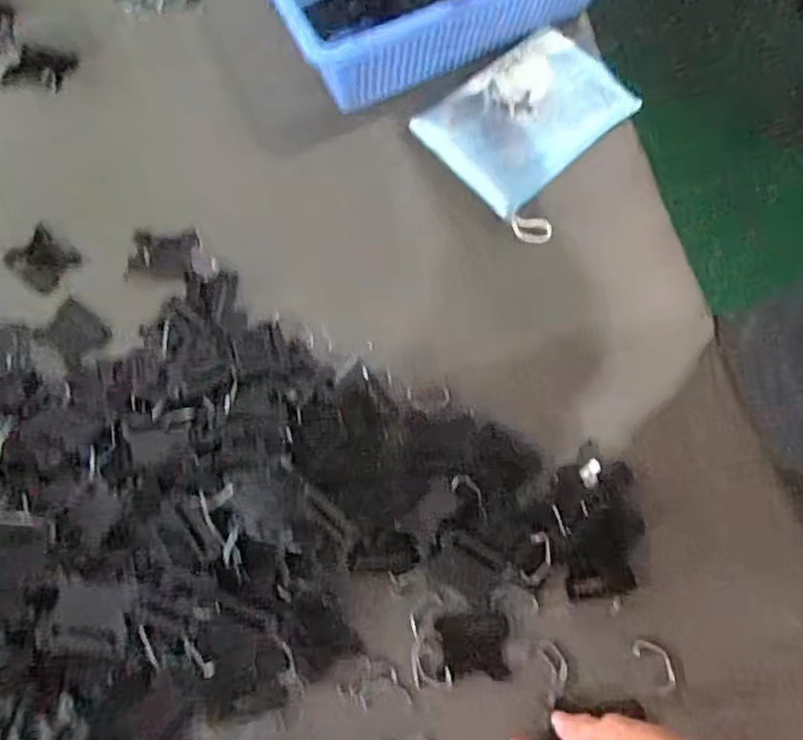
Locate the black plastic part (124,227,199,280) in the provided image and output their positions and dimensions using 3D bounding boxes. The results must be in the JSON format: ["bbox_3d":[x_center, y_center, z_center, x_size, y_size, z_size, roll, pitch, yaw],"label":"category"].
[{"bbox_3d":[-0.194,-0.093,0.532,0.056,0.012,0.038,1,73,0],"label":"black plastic part"}]

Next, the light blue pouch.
[{"bbox_3d":[0.115,-0.207,0.565,0.165,0.034,0.143,-43,78,-12],"label":"light blue pouch"}]

